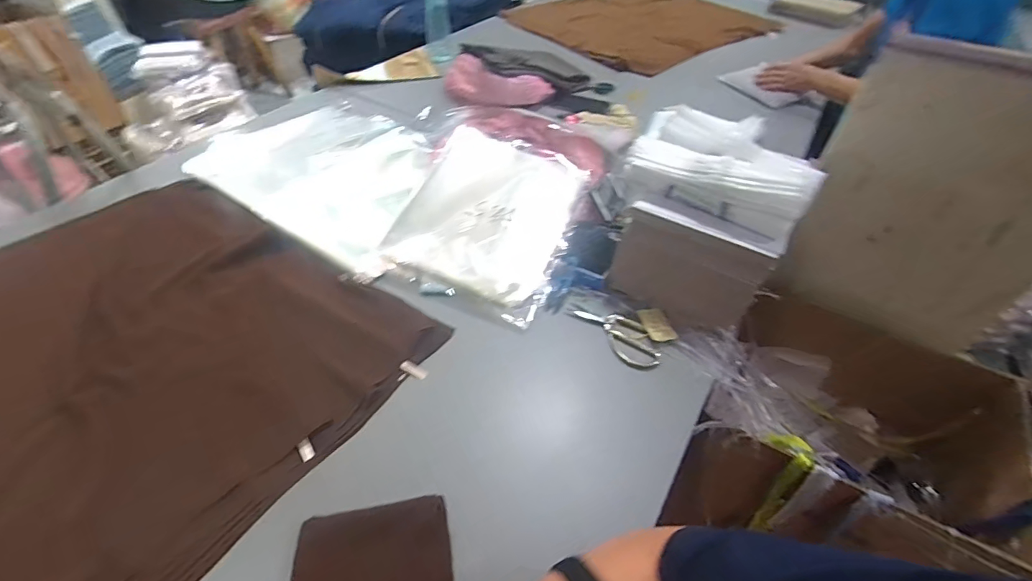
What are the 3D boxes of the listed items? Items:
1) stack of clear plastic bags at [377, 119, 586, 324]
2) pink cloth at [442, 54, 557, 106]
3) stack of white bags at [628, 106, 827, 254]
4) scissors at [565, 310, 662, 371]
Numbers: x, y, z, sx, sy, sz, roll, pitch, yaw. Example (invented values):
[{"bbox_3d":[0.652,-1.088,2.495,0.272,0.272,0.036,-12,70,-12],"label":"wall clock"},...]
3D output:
[{"bbox_3d":[-0.046,-0.135,0.817,0.299,0.044,0.339,22,69,15],"label":"stack of clear plastic bags"},{"bbox_3d":[-0.057,-0.532,1.202,0.291,0.100,0.079,11,47,8],"label":"pink cloth"},{"bbox_3d":[0.300,-0.174,0.678,0.249,0.108,0.190,25,50,21],"label":"stack of white bags"},{"bbox_3d":[0.157,0.062,0.703,0.064,0.008,0.146,-32,55,-29],"label":"scissors"}]

